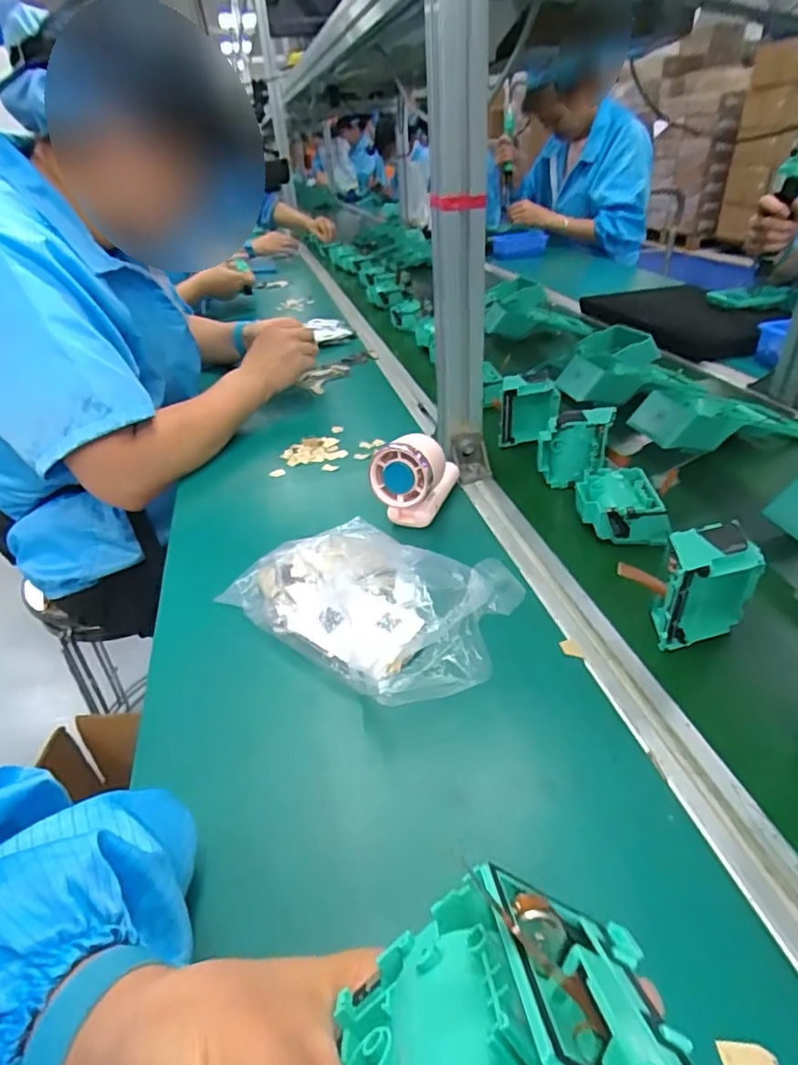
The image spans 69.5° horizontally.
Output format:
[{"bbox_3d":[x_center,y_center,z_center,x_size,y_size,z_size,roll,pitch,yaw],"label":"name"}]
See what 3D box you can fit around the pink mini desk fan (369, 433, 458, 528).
[{"bbox_3d":[0.017,-0.058,0.552,0.049,0.088,0.105,10,37,19],"label":"pink mini desk fan"}]

